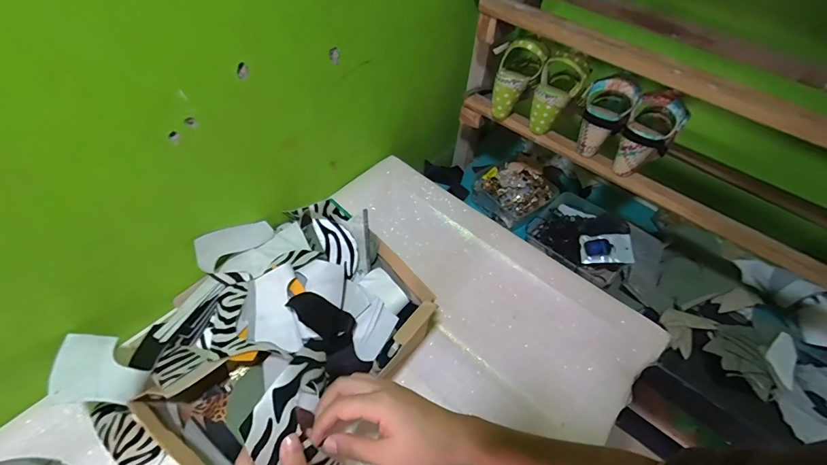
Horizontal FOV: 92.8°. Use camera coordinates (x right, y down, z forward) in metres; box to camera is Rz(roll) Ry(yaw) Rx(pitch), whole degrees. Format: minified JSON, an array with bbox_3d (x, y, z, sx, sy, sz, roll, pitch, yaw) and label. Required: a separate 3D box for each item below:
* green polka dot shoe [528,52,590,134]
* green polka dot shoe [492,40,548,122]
[{"bbox_3d":[0.268,-0.260,0.732,0.079,0.136,0.089,22,52,12],"label":"green polka dot shoe"},{"bbox_3d":[0.187,-0.294,0.754,0.063,0.151,0.077,-12,49,-44],"label":"green polka dot shoe"}]

